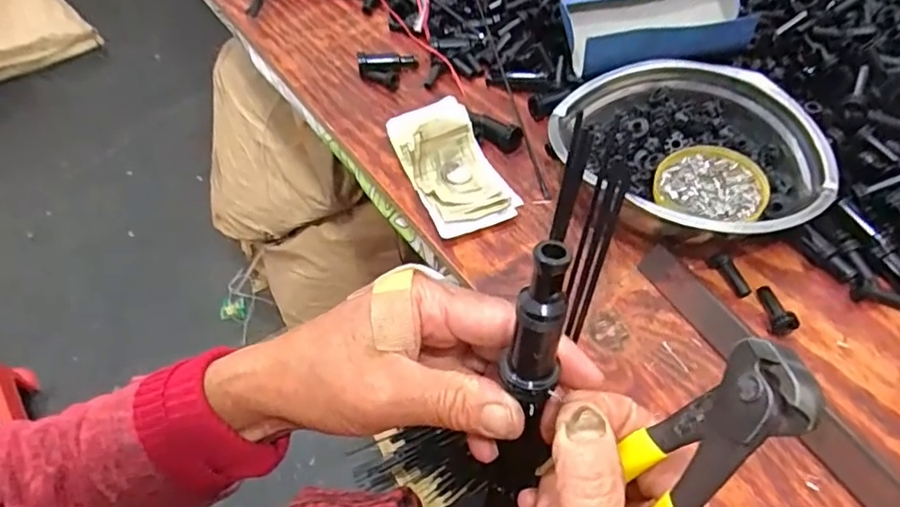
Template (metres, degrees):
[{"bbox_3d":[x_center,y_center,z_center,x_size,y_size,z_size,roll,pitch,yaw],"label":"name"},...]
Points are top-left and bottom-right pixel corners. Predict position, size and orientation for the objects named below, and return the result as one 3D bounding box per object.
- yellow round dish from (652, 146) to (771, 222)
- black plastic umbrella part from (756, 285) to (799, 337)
[{"bbox_3d":[0.214,-0.057,0.486,0.083,0.012,0.073,21,57,20],"label":"yellow round dish"},{"bbox_3d":[0.243,0.039,0.439,0.019,0.017,0.039,0,52,4],"label":"black plastic umbrella part"}]

